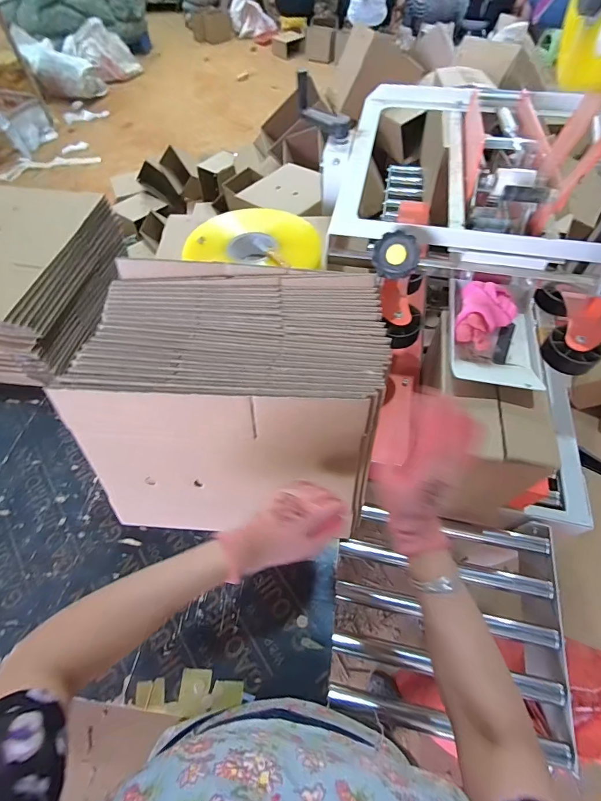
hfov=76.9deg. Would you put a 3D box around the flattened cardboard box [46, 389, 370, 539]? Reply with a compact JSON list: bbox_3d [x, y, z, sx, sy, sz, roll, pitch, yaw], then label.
[{"bbox_3d":[-0.108,0.106,0.546,0.384,0.281,0.013,3,37,1],"label":"flattened cardboard box"}]

